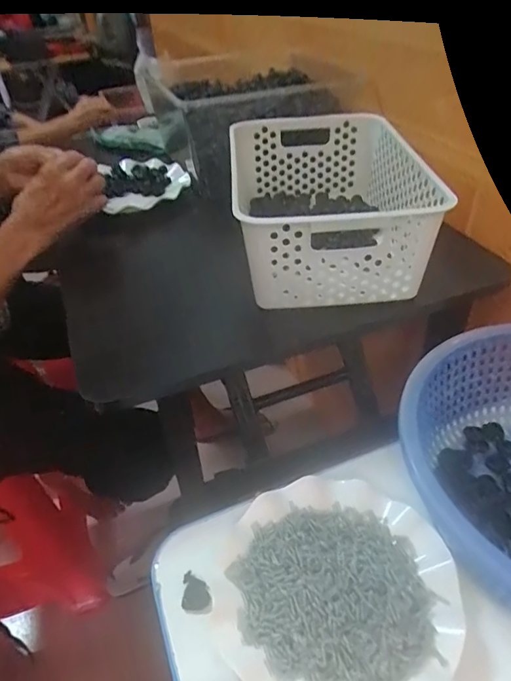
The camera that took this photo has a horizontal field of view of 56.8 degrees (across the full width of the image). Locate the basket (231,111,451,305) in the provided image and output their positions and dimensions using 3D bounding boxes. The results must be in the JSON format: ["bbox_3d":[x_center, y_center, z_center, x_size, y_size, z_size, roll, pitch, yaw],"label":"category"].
[{"bbox_3d":[0.081,-0.177,0.586,0.201,0.117,0.336,-5,41,0],"label":"basket"}]

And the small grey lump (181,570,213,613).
[{"bbox_3d":[-0.048,0.206,0.387,0.024,0.005,0.031,-6,41,-2],"label":"small grey lump"}]

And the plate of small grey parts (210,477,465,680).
[{"bbox_3d":[0.061,0.191,0.366,0.177,0.037,0.179,-3,41,2],"label":"plate of small grey parts"}]

